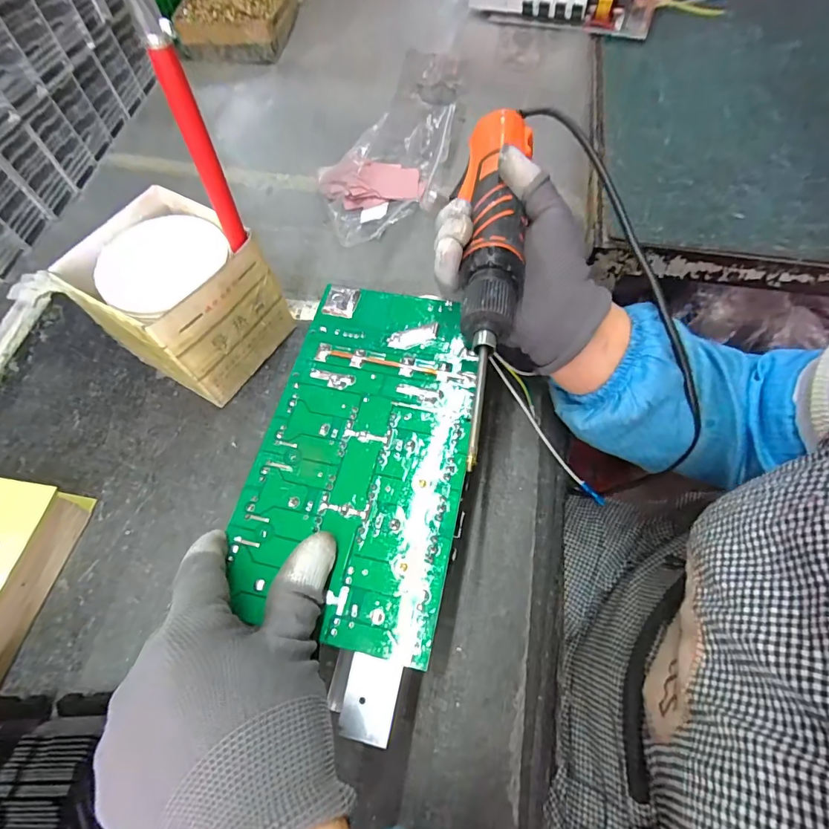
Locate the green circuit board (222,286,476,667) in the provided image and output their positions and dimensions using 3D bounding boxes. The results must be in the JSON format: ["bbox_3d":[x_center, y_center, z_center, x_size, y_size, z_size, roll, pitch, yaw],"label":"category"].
[{"bbox_3d":[-0.029,0.013,0.274,0.122,0.005,0.221,10,64,8],"label":"green circuit board"}]

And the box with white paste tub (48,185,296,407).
[{"bbox_3d":[-0.186,-0.091,0.373,0.114,0.109,0.103,29,68,16],"label":"box with white paste tub"}]

